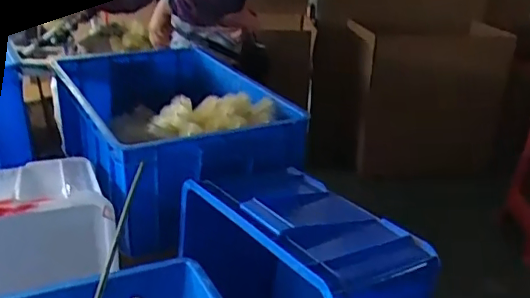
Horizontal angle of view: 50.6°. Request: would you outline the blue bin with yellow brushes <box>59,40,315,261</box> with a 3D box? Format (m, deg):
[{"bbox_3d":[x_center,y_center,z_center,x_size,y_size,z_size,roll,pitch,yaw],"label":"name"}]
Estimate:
[{"bbox_3d":[-0.209,-0.041,1.225,0.370,0.226,0.542,-10,26,-27],"label":"blue bin with yellow brushes"}]

